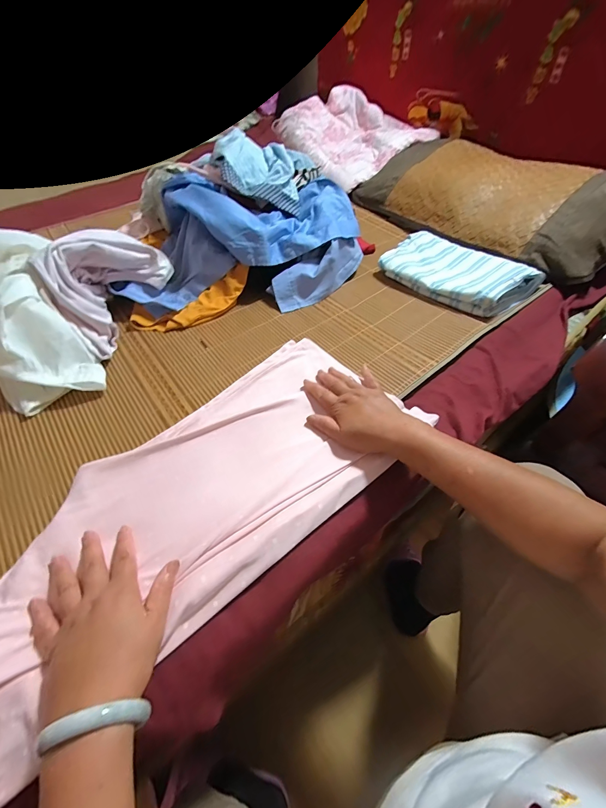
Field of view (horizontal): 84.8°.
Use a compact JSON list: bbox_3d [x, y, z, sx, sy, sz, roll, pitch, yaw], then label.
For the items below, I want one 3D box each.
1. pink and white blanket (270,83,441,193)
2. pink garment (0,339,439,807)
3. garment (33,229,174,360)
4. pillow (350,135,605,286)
[{"bbox_3d":[0.149,-0.893,1.096,0.353,0.128,0.449,-29,57,-20],"label":"pink and white blanket"},{"bbox_3d":[-0.128,0.121,0.390,0.250,0.036,0.617,36,59,25],"label":"pink garment"},{"bbox_3d":[-0.352,-0.218,0.593,0.121,0.125,0.239,16,54,13],"label":"garment"},{"bbox_3d":[0.460,-0.528,0.828,0.339,0.131,0.654,-30,58,-20],"label":"pillow"}]

